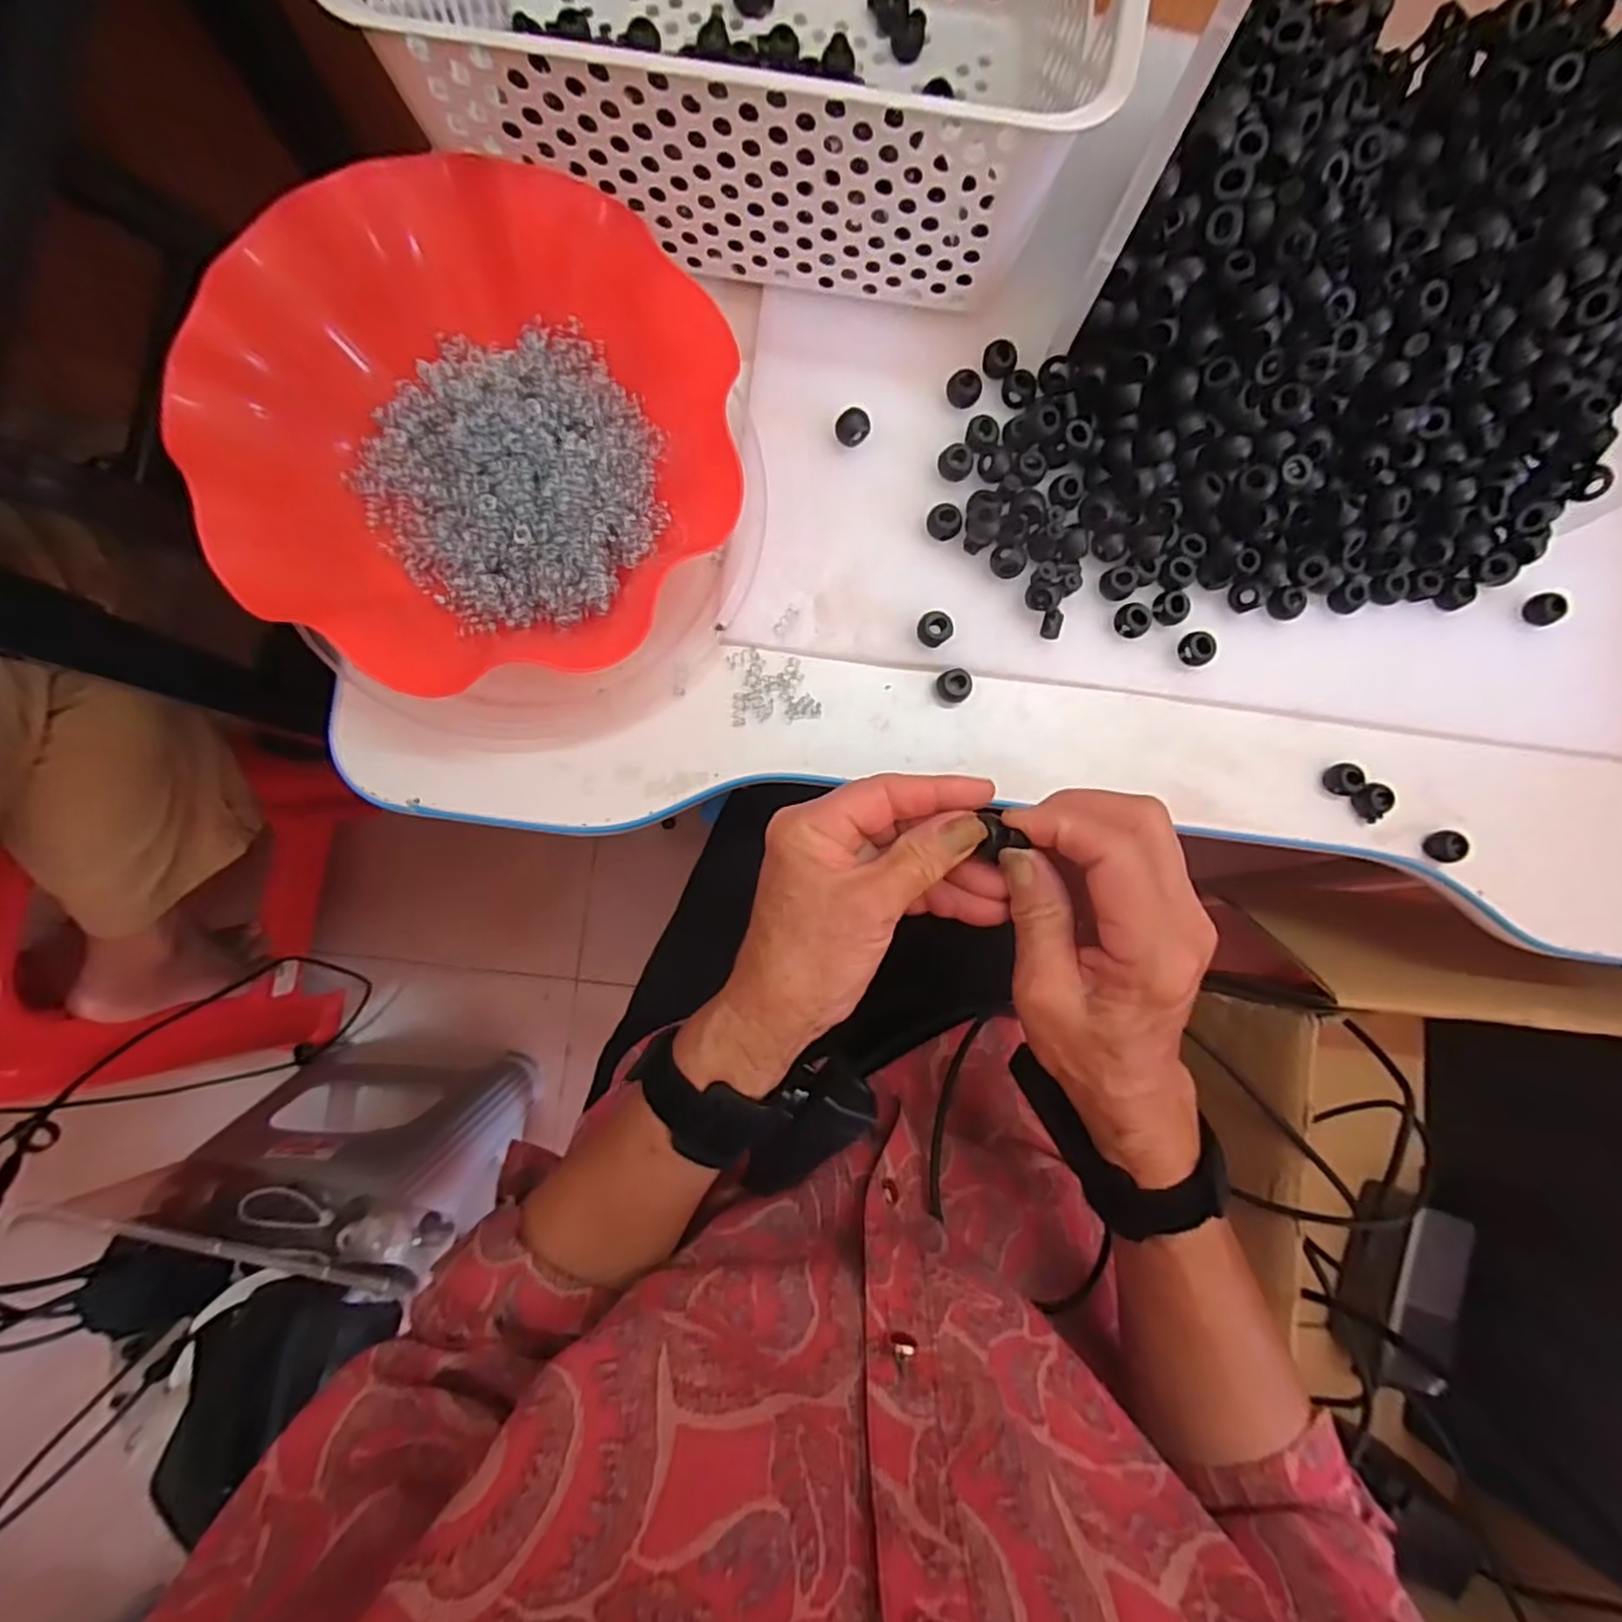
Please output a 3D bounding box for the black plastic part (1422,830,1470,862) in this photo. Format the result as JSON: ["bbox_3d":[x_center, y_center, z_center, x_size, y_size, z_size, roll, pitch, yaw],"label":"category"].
[{"bbox_3d":[0.345,0.019,0.377,0.018,0.014,0.017,4,92,-4],"label":"black plastic part"}]

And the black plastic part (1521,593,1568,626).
[{"bbox_3d":[0.403,-0.111,0.380,0.018,0.009,0.017,0,92,-4],"label":"black plastic part"}]

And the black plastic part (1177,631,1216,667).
[{"bbox_3d":[0.202,-0.085,0.363,0.014,0.014,0.018,-16,93,-4],"label":"black plastic part"}]

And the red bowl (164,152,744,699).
[{"bbox_3d":[-0.148,-0.168,0.313,0.208,0.062,0.216,0,92,-4],"label":"red bowl"}]

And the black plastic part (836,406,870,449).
[{"bbox_3d":[0.021,-0.195,0.352,0.017,0.009,0.016,-14,93,-4],"label":"black plastic part"}]

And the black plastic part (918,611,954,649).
[{"bbox_3d":[0.063,-0.092,0.353,0.017,0.013,0.017,0,92,-4],"label":"black plastic part"}]

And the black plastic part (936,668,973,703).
[{"bbox_3d":[0.075,-0.065,0.362,0.017,0.009,0.017,0,92,-4],"label":"black plastic part"}]

